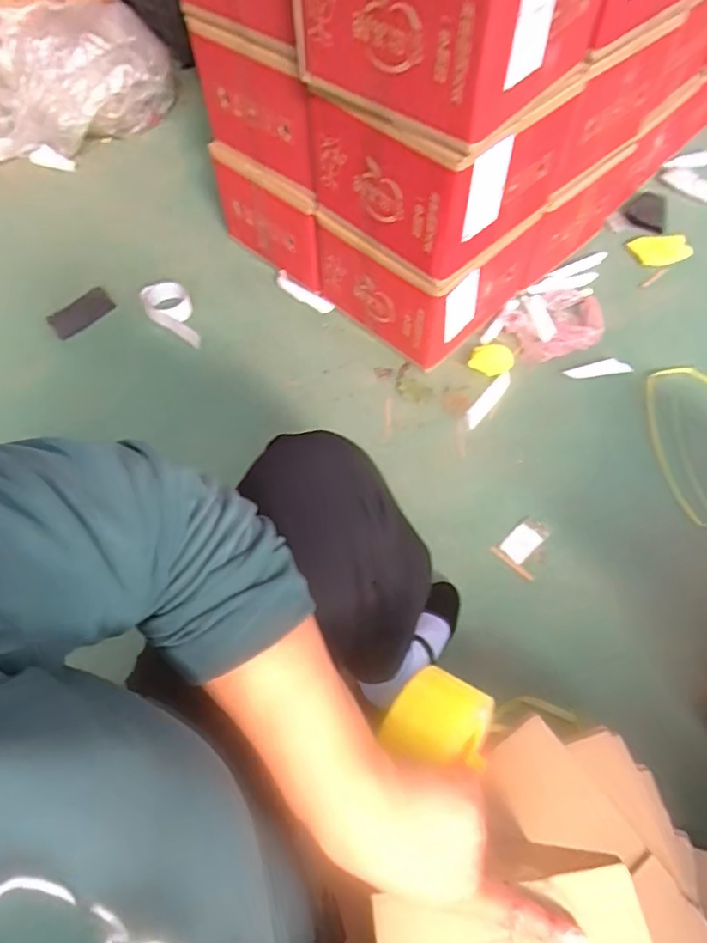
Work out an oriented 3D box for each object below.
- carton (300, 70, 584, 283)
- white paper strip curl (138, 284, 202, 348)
[{"bbox_3d":[0.121,-0.502,0.879,0.297,0.207,0.273,39,67,20],"label":"carton"},{"bbox_3d":[-0.358,-0.312,1.120,0.091,0.050,0.142,-28,64,-16],"label":"white paper strip curl"}]

